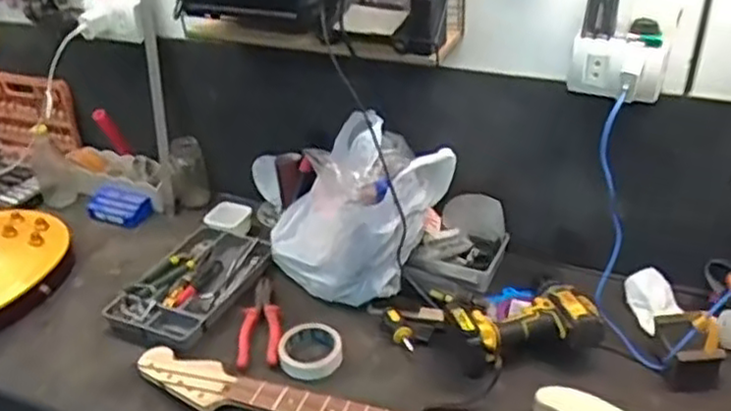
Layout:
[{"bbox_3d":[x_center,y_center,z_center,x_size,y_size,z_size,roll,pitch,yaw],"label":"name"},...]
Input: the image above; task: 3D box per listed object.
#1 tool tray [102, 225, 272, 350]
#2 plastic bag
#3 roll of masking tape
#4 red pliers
[{"bbox_3d":[-0.297,0.132,1.216,0.159,0.041,0.274,12,32,21],"label":"tool tray"},{"bbox_3d":[-0.018,0.002,1.168,0.191,0.268,0.266,-24,37,-34],"label":"plastic bag"},{"bbox_3d":[-0.081,0.216,1.071,0.095,0.030,0.098,-1,30,0],"label":"roll of masking tape"},{"bbox_3d":[-0.165,0.173,1.128,0.061,0.024,0.195,-3,30,-3],"label":"red pliers"}]

